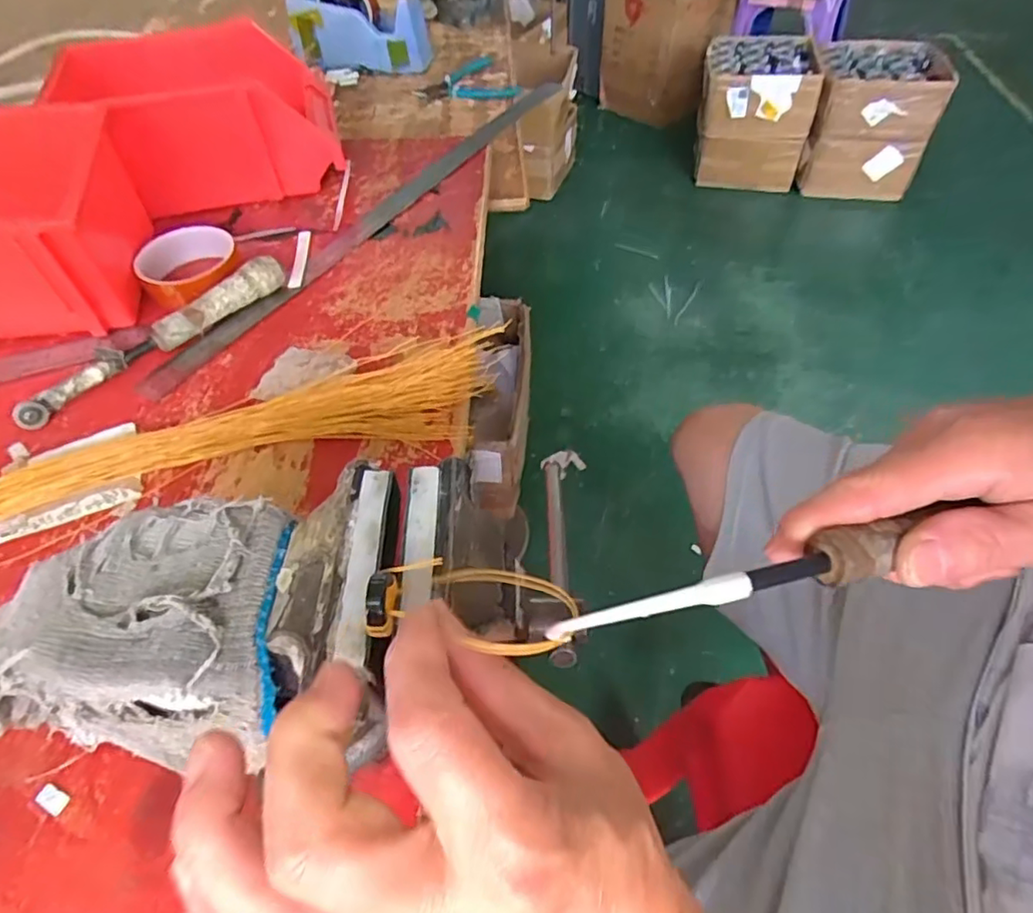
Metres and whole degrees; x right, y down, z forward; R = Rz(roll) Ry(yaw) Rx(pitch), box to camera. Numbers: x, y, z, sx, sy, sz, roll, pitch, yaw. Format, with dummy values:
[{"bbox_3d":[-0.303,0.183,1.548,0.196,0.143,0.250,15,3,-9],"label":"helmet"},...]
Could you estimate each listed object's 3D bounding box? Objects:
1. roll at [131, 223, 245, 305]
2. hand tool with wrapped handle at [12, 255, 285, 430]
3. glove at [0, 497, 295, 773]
[{"bbox_3d":[-0.290,-0.171,0.541,0.077,0.035,0.077,-1,52,2],"label":"roll"},{"bbox_3d":[-0.289,-0.100,0.486,0.032,0.036,0.222,36,62,26],"label":"hand tool with wrapped handle"},{"bbox_3d":[-0.161,0.063,0.260,0.135,0.051,0.104,2,52,4],"label":"glove"}]

